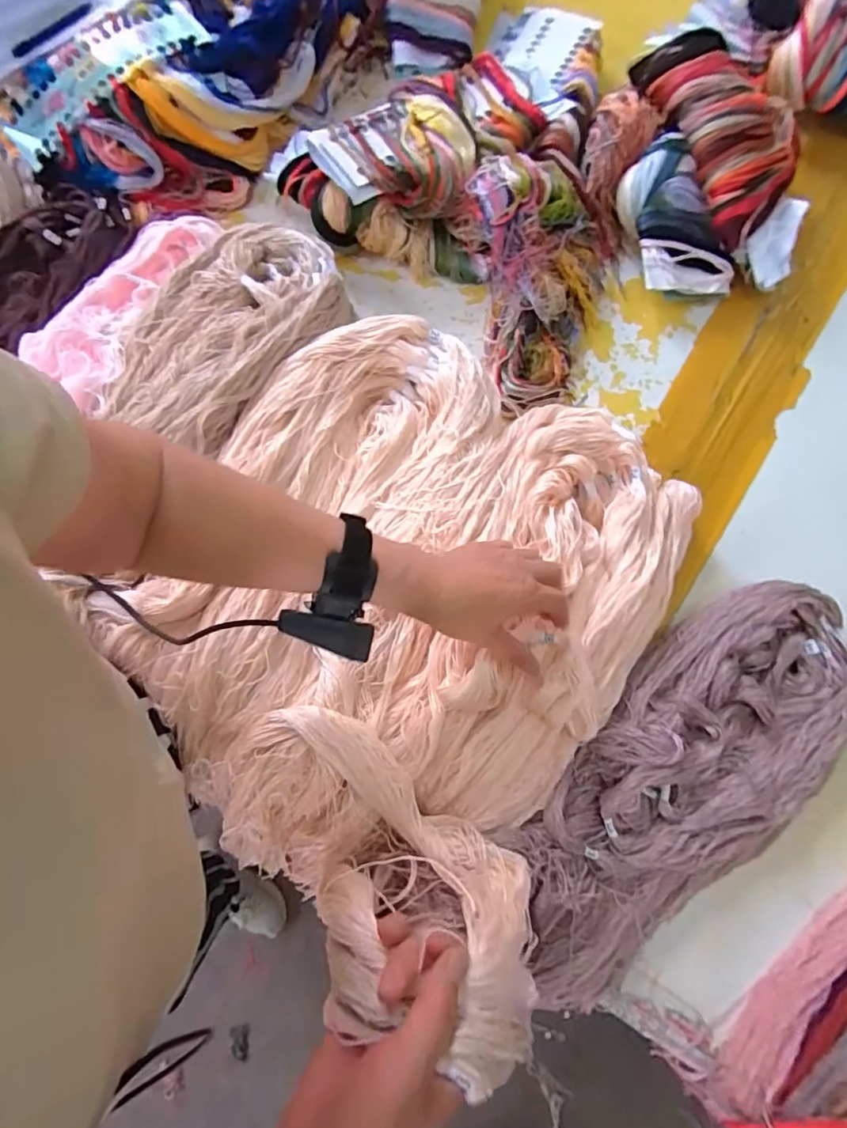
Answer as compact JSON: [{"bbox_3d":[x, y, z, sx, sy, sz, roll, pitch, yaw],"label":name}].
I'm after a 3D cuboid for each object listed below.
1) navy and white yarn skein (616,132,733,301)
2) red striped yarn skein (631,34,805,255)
[{"bbox_3d":[0.288,-0.396,0.625,0.099,0.066,0.176,-13,79,-1],"label":"navy and white yarn skein"},{"bbox_3d":[0.345,-0.491,0.600,0.128,0.060,0.229,-31,93,-5],"label":"red striped yarn skein"}]

